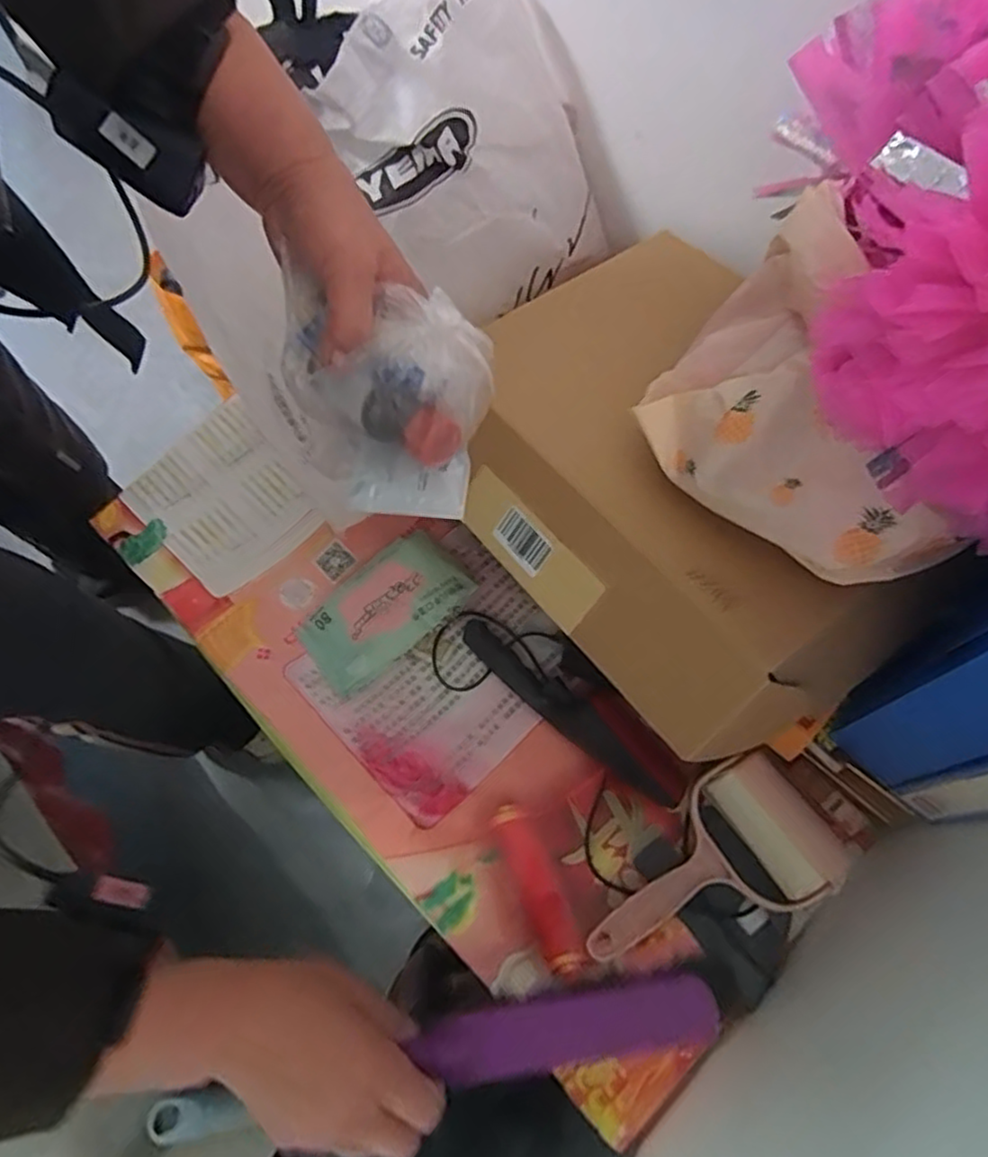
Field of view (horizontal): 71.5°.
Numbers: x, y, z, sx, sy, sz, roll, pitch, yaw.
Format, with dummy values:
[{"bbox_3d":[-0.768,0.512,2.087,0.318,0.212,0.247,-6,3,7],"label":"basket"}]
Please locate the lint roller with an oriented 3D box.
[{"bbox_3d":[0.165,0.235,0.545,0.202,0.052,0.113,-40,70,10],"label":"lint roller"}]

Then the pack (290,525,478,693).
[{"bbox_3d":[-0.108,0.031,0.661,0.160,0.041,0.093,-38,71,-13],"label":"pack"}]

